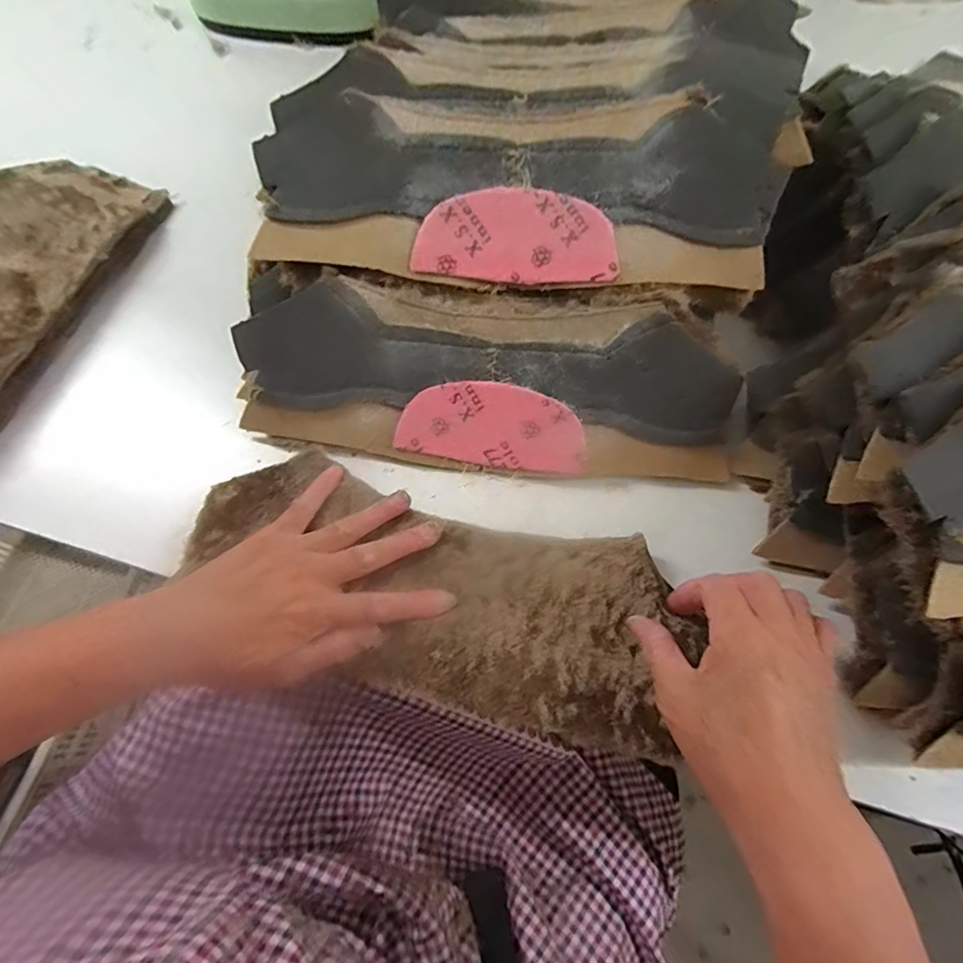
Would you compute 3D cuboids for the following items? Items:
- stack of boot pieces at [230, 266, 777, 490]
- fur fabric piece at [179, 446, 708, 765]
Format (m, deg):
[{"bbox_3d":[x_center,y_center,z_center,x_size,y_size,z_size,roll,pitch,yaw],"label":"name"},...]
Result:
[{"bbox_3d":[0.013,-0.075,0.364,0.379,0.075,0.117,9,68,2],"label":"stack of boot pieces"},{"bbox_3d":[-0.030,0.066,0.328,0.321,0.012,0.133,21,69,8],"label":"fur fabric piece"}]

